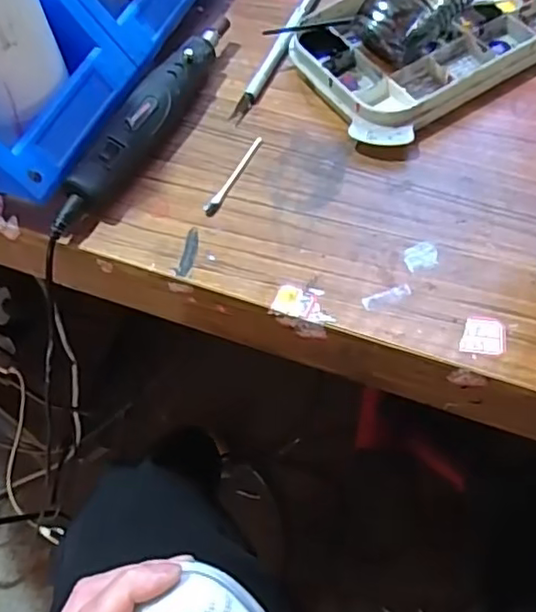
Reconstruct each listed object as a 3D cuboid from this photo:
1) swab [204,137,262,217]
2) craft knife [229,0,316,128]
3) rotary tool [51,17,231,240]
[{"bbox_3d":[-0.019,-0.075,0.354,0.006,0.005,0.061,22,65,15],"label":"swab"},{"bbox_3d":[0.007,-0.166,0.403,0.013,0.011,0.132,21,64,15],"label":"craft knife"},{"bbox_3d":[-0.068,-0.108,0.363,0.025,0.030,0.173,23,65,16],"label":"rotary tool"}]

